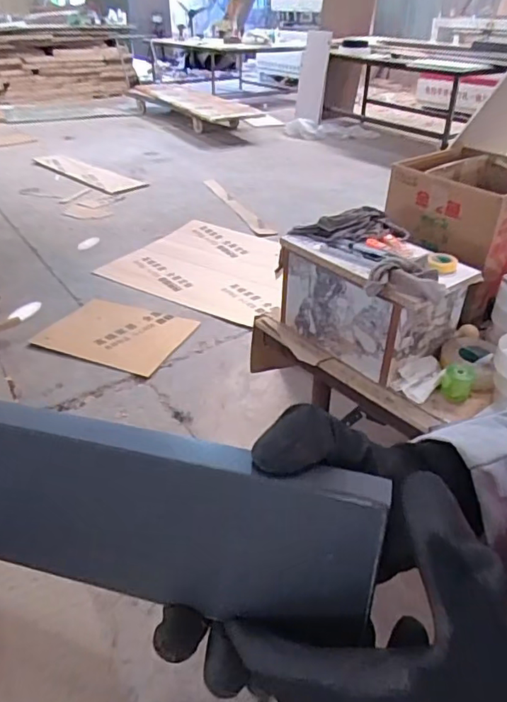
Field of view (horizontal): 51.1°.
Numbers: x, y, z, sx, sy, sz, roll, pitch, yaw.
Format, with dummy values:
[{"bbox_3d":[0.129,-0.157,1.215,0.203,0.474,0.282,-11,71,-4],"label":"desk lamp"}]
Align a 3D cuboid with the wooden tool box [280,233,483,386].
[{"bbox_3d":[0.258,-0.130,1.231,0.251,0.242,0.398,-28,42,-36],"label":"wooden tool box"}]

